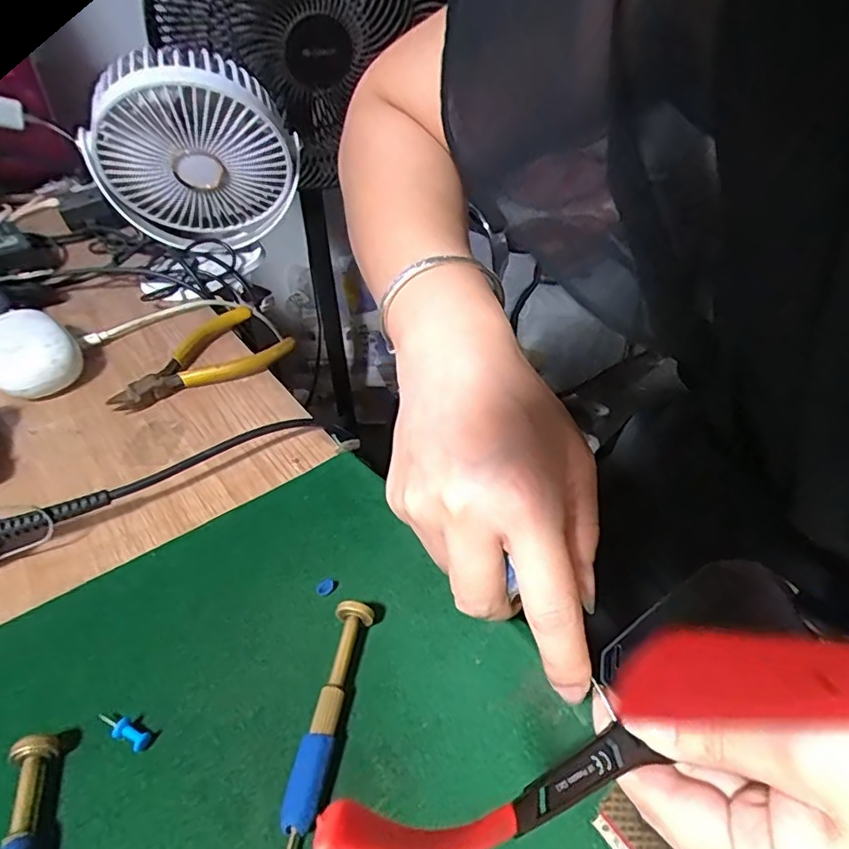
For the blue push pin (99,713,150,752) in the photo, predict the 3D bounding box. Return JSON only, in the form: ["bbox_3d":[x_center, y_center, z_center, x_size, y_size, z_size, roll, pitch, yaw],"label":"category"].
[{"bbox_3d":[-0.112,0.114,0.208,0.025,0.007,0.007,18,46,23],"label":"blue push pin"}]

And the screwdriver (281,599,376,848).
[{"bbox_3d":[-0.037,0.111,0.201,0.014,0.015,0.096,6,43,11],"label":"screwdriver"}]

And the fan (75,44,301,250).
[{"bbox_3d":[-0.196,-0.228,0.475,0.157,0.159,0.069,-29,63,33],"label":"fan"}]

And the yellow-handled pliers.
[{"bbox_3d":[-0.162,-0.048,0.396,0.119,0.014,0.071,-27,47,-24],"label":"yellow-handled pliers"}]

